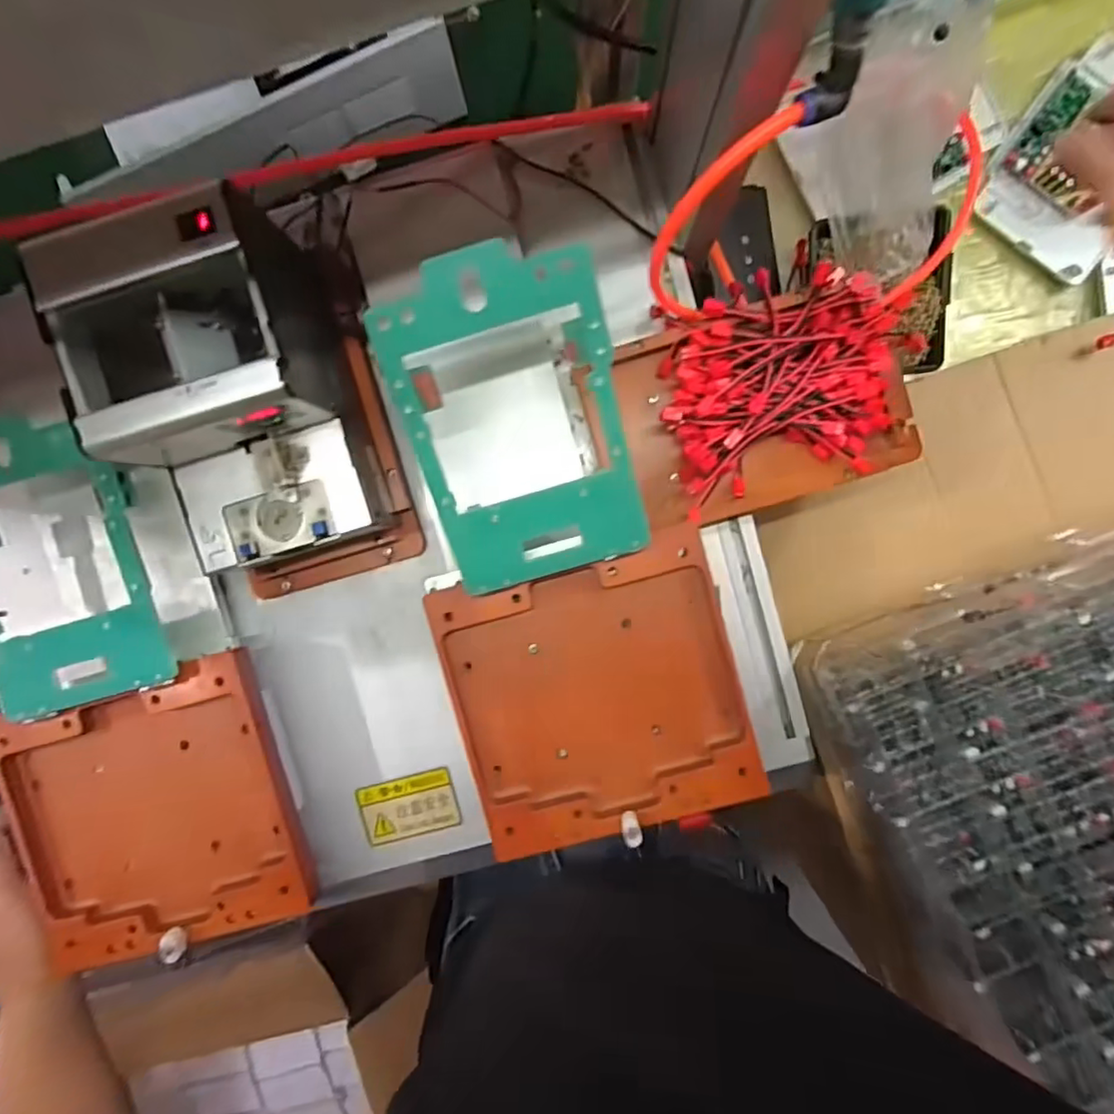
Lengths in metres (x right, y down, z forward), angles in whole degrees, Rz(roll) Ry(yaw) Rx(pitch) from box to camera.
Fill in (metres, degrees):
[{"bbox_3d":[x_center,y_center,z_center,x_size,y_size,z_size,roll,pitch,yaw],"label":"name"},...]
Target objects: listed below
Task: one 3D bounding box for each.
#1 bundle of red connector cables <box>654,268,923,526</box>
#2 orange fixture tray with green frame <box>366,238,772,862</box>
[{"bbox_3d":[0.167,-0.128,0.448,0.168,0.056,0.143,-7,80,-1],"label":"bundle of red connector cables"},{"bbox_3d":[0.004,0.007,0.402,0.194,0.070,0.374,-15,107,-3],"label":"orange fixture tray with green frame"}]

